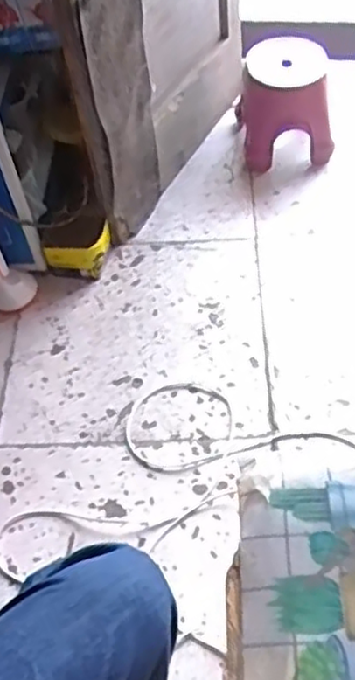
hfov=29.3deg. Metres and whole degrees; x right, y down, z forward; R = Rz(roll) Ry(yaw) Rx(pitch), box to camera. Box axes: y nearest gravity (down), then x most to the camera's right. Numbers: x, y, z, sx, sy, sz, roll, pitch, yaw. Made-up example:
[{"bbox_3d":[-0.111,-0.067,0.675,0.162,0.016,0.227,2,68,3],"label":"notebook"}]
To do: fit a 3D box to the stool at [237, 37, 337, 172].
[{"bbox_3d":[0.258,-0.550,1.579,0.204,0.234,0.196,-7,52,1],"label":"stool"}]

